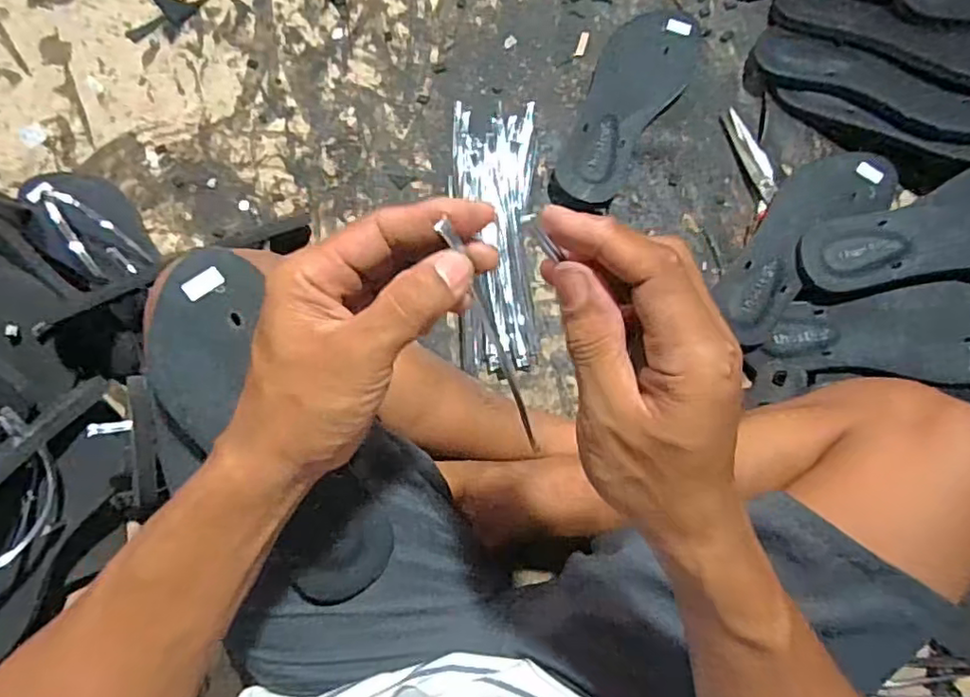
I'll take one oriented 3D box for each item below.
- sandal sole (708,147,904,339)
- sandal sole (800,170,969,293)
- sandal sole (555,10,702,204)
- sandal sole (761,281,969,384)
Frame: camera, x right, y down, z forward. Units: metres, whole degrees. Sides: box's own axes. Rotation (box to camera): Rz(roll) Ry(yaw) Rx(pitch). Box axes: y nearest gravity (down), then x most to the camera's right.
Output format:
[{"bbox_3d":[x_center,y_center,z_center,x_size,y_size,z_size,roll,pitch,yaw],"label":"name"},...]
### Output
[{"bbox_3d":[0.312,-0.111,0.608,0.081,0.028,0.222,44,87,6],"label":"sandal sole"},{"bbox_3d":[0.424,-0.117,0.572,0.239,0.013,0.094,-11,72,10],"label":"sandal sole"},{"bbox_3d":[0.149,-0.257,0.636,0.090,0.024,0.225,25,85,5],"label":"sandal sole"},{"bbox_3d":[0.388,-0.011,0.581,0.224,0.014,0.090,-5,83,10],"label":"sandal sole"}]

